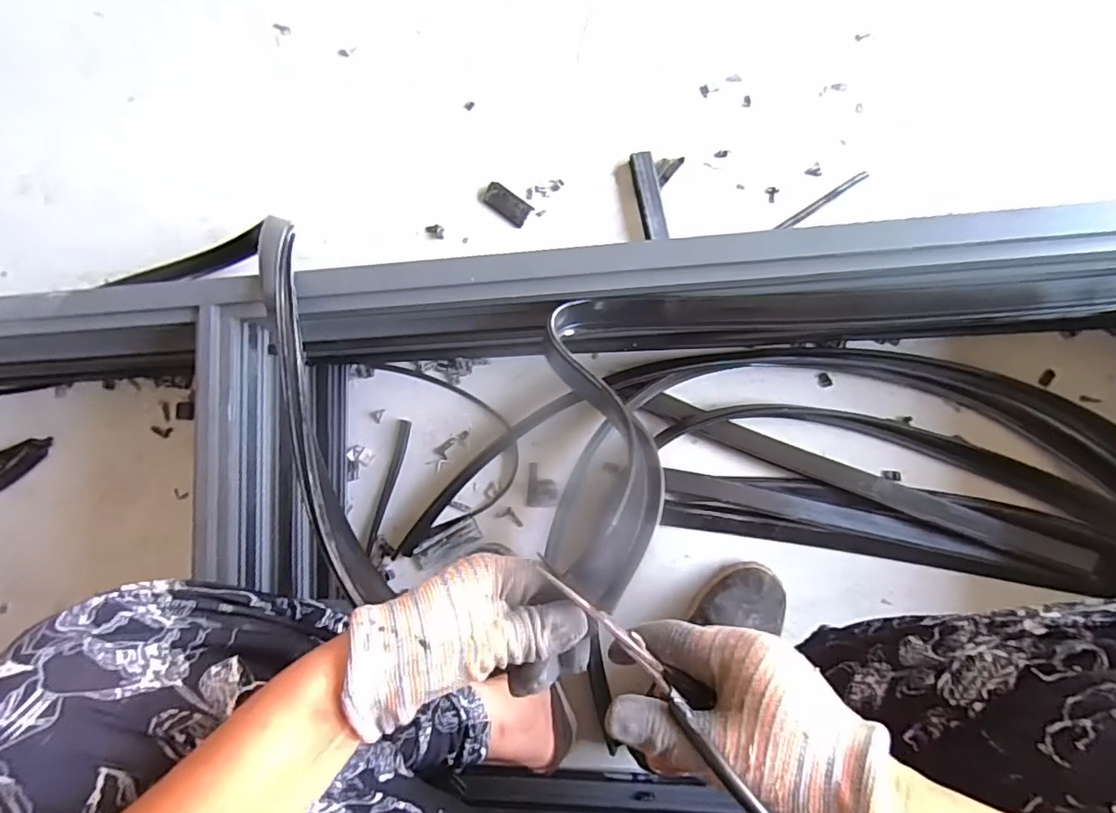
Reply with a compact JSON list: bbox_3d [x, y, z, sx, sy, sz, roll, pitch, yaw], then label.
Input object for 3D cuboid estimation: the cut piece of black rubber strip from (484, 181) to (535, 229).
[{"bbox_3d":[-0.065,-0.265,0.711,0.064,0.015,0.033,40,92,9],"label":"cut piece of black rubber strip"}]

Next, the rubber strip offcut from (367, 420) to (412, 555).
[{"bbox_3d":[-0.218,0.101,0.694,0.018,0.007,0.169,15,87,9],"label":"rubber strip offcut"}]

